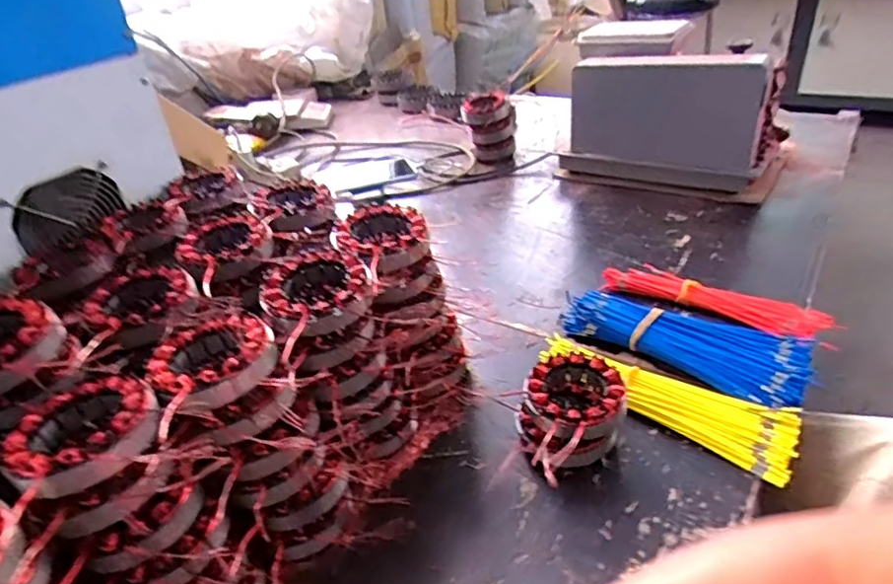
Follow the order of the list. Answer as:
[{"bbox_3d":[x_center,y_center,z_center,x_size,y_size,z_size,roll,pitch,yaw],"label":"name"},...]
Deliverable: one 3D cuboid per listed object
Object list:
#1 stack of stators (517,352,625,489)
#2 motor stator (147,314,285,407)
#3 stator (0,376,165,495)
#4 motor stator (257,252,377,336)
[{"bbox_3d":[0.110,0.111,0.523,0.102,0.062,0.087,-30,39,-32],"label":"stack of stators"},{"bbox_3d":[-0.167,0.051,0.423,0.083,0.033,0.086,-22,36,-23],"label":"motor stator"},{"bbox_3d":[-0.230,0.084,0.368,0.087,0.023,0.085,-25,37,-27],"label":"stator"},{"bbox_3d":[-0.105,0.001,0.479,0.089,0.028,0.089,-14,33,-12],"label":"motor stator"}]

